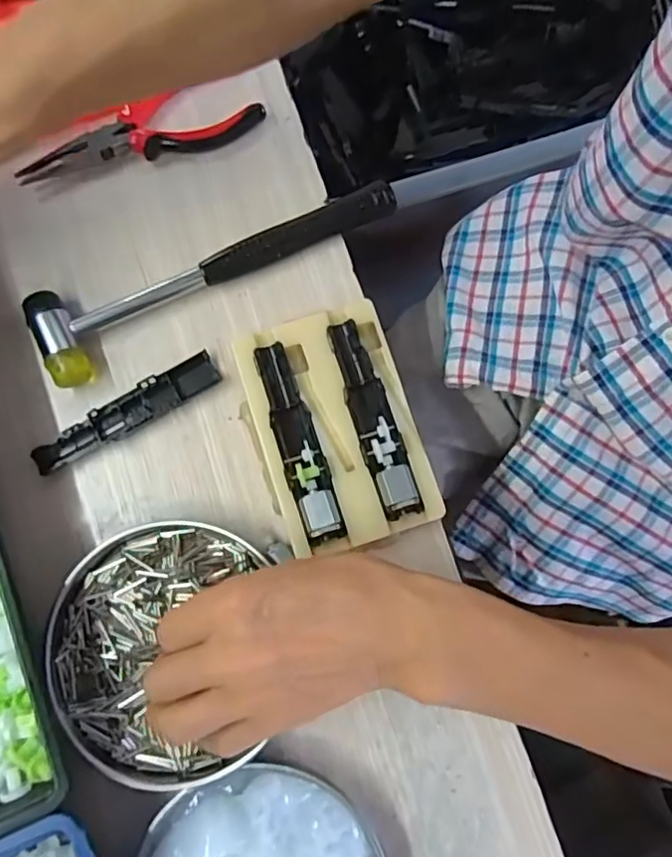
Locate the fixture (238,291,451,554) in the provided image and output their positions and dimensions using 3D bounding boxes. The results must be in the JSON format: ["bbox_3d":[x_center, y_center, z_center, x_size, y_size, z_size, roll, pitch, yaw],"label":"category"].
[{"bbox_3d":[0.000,-0.002,0.355,0.088,0.031,0.137,-18,80,-4],"label":"fixture"}]

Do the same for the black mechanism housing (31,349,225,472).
[{"bbox_3d":[-0.127,-0.009,0.365,0.118,0.010,0.022,-32,81,-6],"label":"black mechanism housing"}]

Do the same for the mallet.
[{"bbox_3d":[-0.075,-0.106,0.376,0.238,0.022,0.059,-28,81,-6],"label":"mallet"}]

